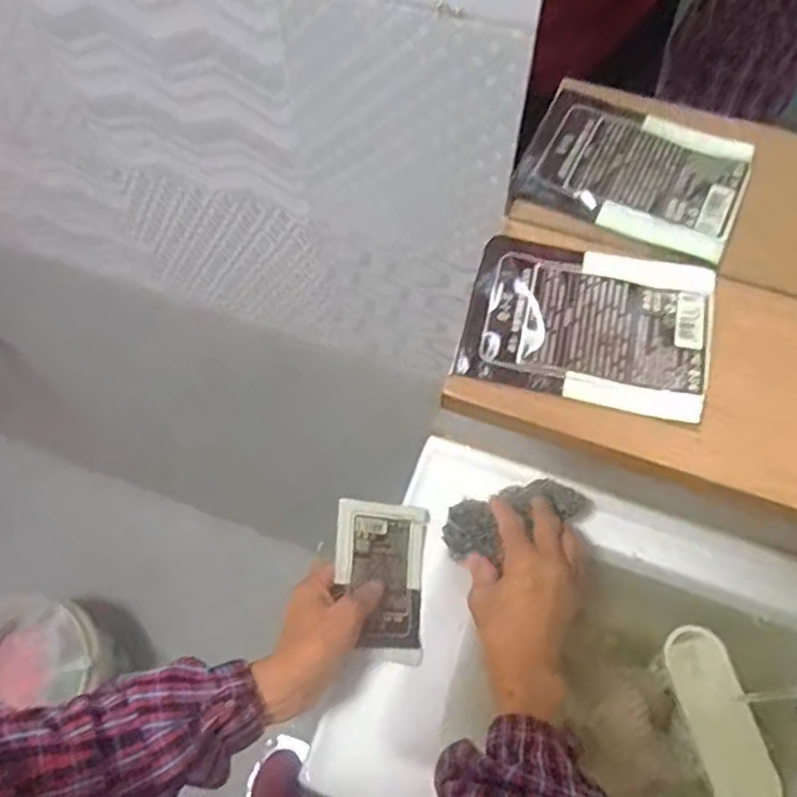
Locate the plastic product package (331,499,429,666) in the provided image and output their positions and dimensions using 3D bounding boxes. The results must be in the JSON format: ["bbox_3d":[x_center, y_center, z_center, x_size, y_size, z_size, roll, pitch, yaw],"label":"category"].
[{"bbox_3d":[-0.015,0.152,0.561,0.082,0.009,0.125,11,70,-19],"label":"plastic product package"}]

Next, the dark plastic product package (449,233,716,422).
[{"bbox_3d":[0.085,-0.035,0.304,0.106,0.008,0.078,12,63,7],"label":"dark plastic product package"}]

